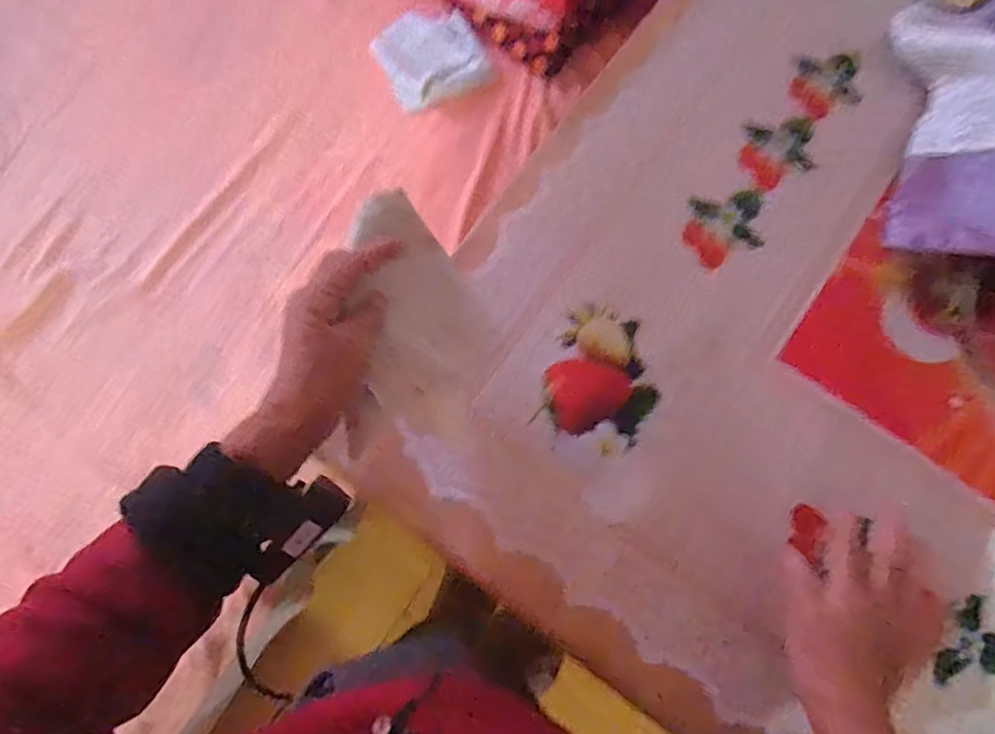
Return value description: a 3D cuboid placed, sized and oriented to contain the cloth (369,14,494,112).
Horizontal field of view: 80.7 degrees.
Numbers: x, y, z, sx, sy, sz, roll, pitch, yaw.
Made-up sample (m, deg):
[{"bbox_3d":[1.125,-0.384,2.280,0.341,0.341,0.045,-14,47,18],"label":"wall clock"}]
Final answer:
[{"bbox_3d":[-0.100,-0.467,0.878,0.145,0.027,0.150,-25,78,-7],"label":"cloth"}]

